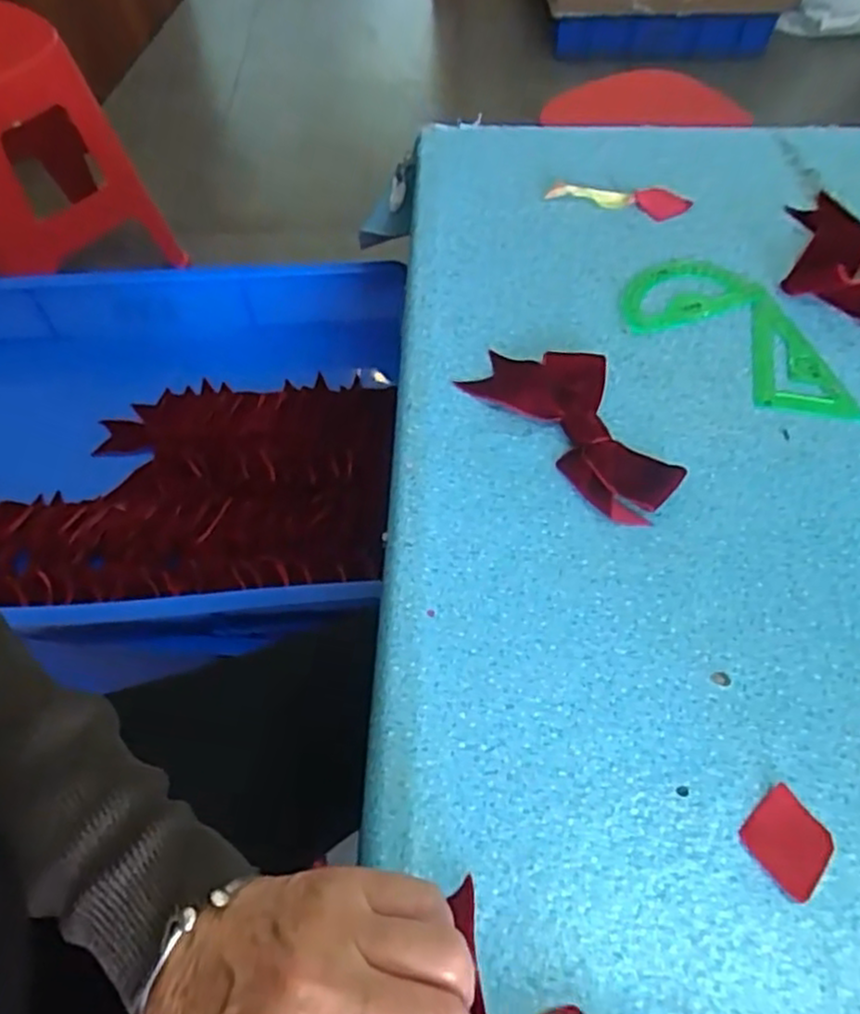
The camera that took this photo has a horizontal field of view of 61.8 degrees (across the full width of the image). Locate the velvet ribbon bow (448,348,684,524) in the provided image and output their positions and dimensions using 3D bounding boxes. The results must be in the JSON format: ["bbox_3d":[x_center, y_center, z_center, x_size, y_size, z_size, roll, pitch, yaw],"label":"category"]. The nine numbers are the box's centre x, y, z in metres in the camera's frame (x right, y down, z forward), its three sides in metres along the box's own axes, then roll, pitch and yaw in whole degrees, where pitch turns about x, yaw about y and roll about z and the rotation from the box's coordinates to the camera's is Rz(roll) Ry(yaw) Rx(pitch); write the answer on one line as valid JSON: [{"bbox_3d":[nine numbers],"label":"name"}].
[{"bbox_3d":[0.090,-0.053,0.432,0.069,0.014,0.141,-34,64,-18],"label":"velvet ribbon bow"}]

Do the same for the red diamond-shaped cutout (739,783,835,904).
[{"bbox_3d":[0.156,0.146,0.313,0.034,0.004,0.034,-40,66,-21],"label":"red diamond-shaped cutout"}]

